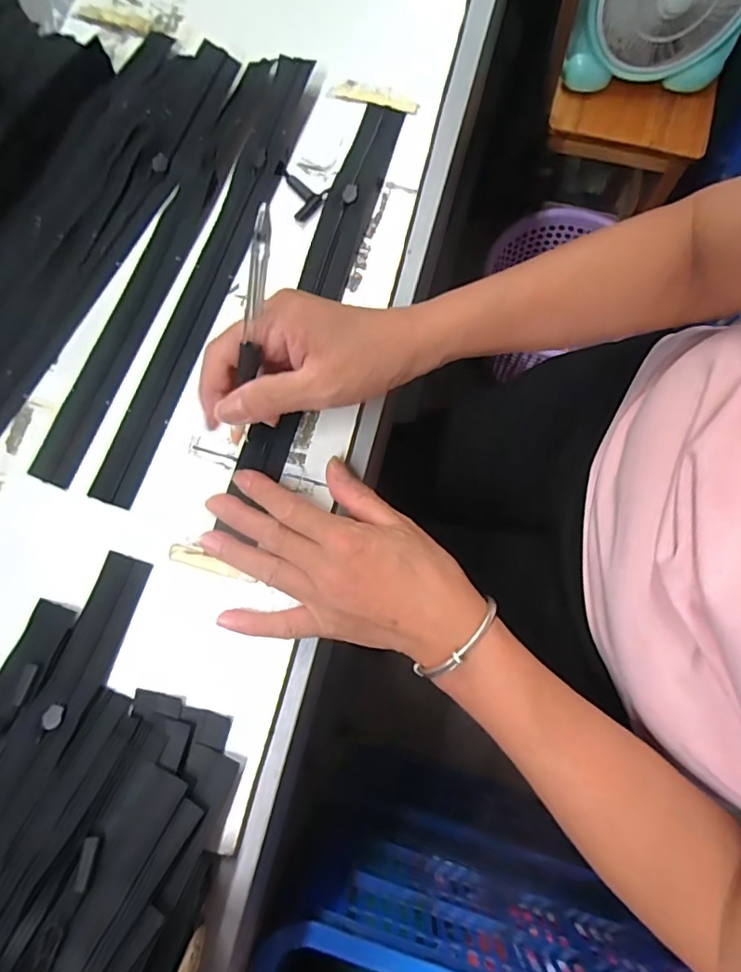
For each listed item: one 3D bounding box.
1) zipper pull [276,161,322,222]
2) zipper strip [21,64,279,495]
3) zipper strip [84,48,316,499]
[{"bbox_3d":[-0.058,-0.217,0.385,0.024,0.004,0.047,-44,82,-7],"label":"zipper pull"},{"bbox_3d":[-0.149,-0.162,0.374,0.031,0.007,0.344,22,80,5],"label":"zipper strip"},{"bbox_3d":[-0.114,-0.152,0.372,0.035,0.009,0.347,19,82,3],"label":"zipper strip"}]

